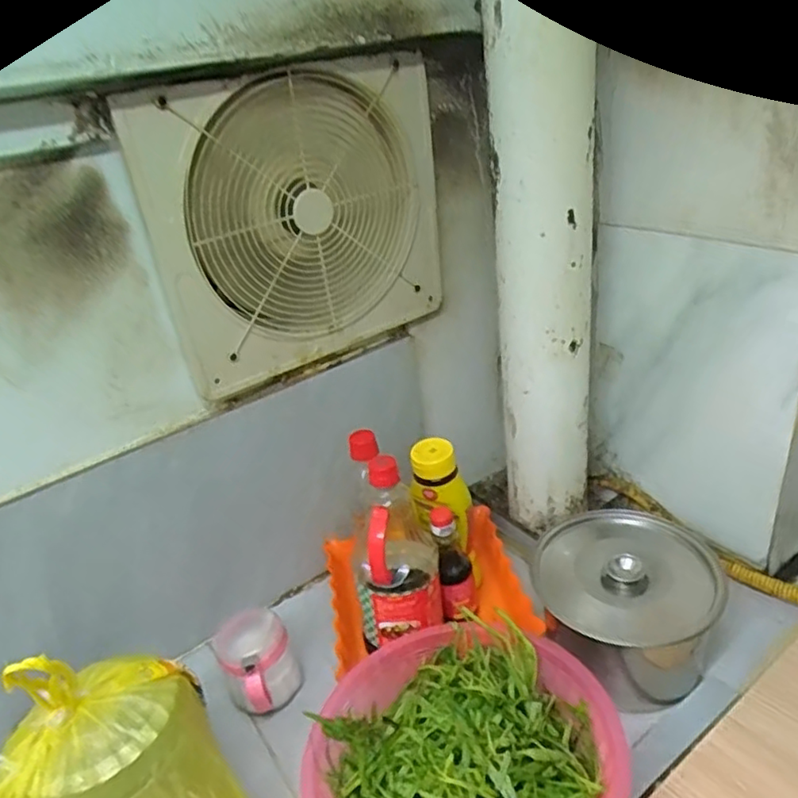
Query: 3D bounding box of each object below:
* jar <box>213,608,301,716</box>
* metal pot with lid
[{"bbox_3d":[-0.160,0.307,0.724,0.081,0.085,0.095,-19,31,-19],"label":"jar"},{"bbox_3d":[0.249,0.226,0.706,0.162,0.120,0.191,-28,35,-32],"label":"metal pot with lid"}]

